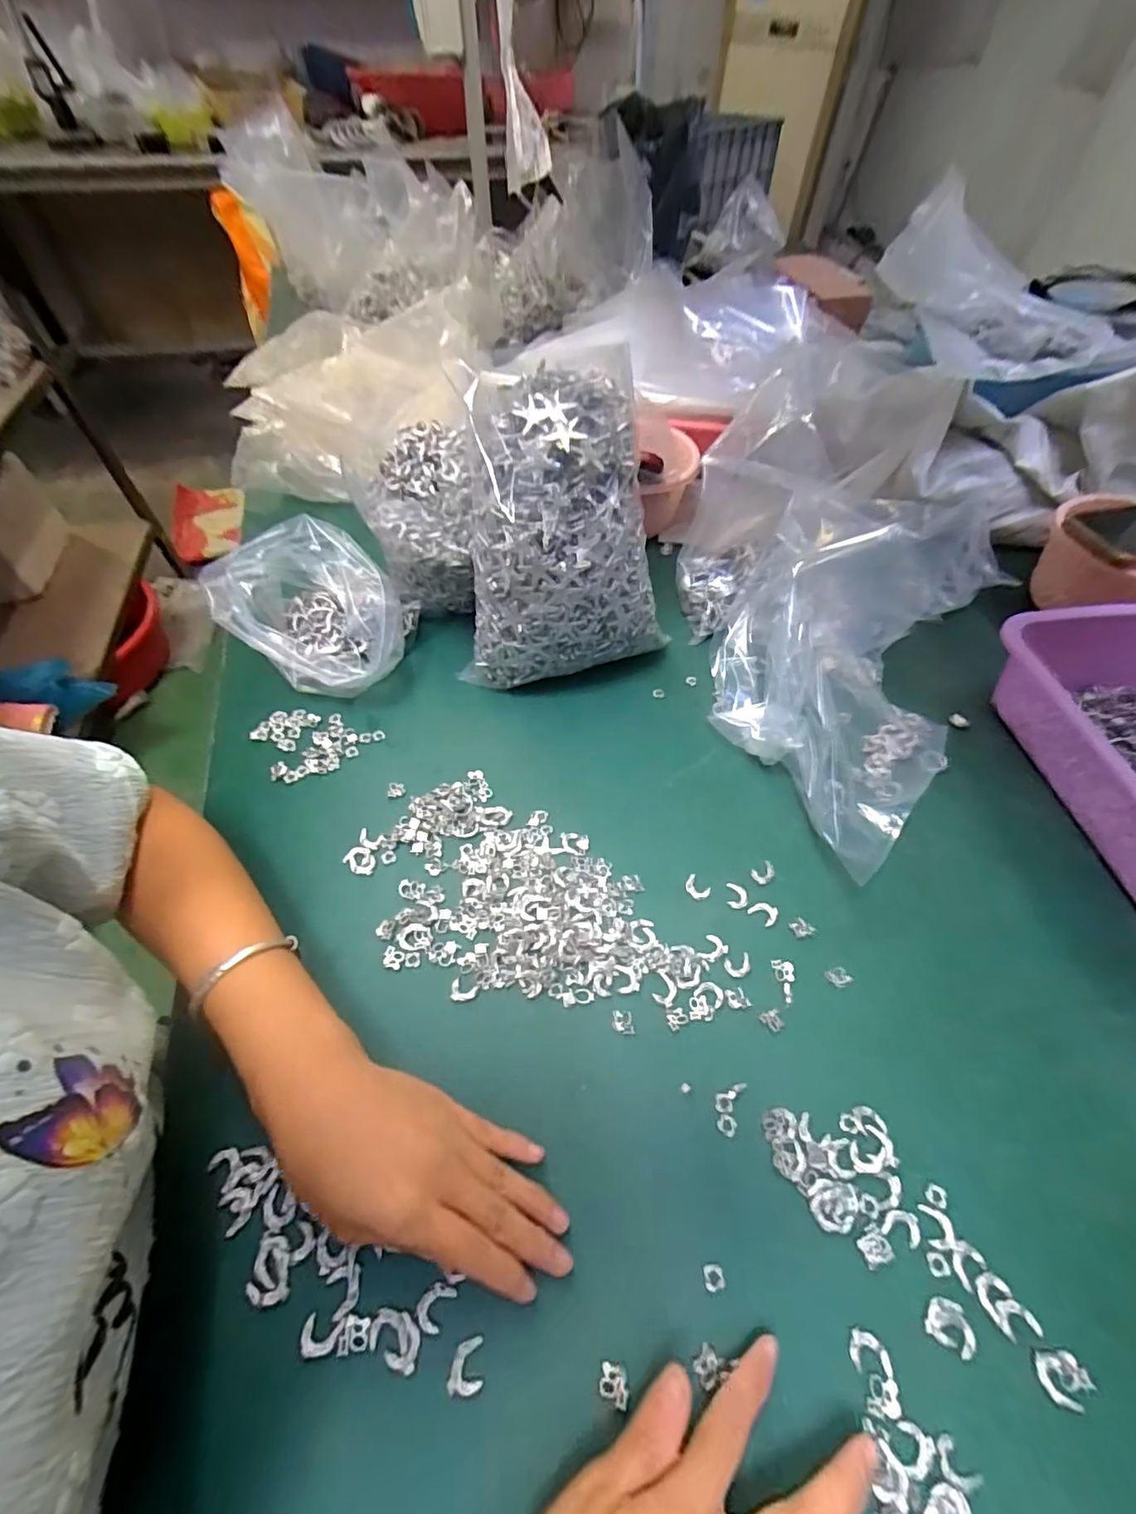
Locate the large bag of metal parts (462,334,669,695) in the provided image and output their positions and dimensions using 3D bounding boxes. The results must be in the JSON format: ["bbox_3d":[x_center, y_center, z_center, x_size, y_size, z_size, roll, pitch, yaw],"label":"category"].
[{"bbox_3d":[-0.003,-0.168,0.467,0.163,0.224,0.124,2,54,1],"label":"large bag of metal parts"}]

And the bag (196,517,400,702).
[{"bbox_3d":[-0.222,-0.123,0.497,0.150,0.110,0.110,10,55,6],"label":"bag"}]

